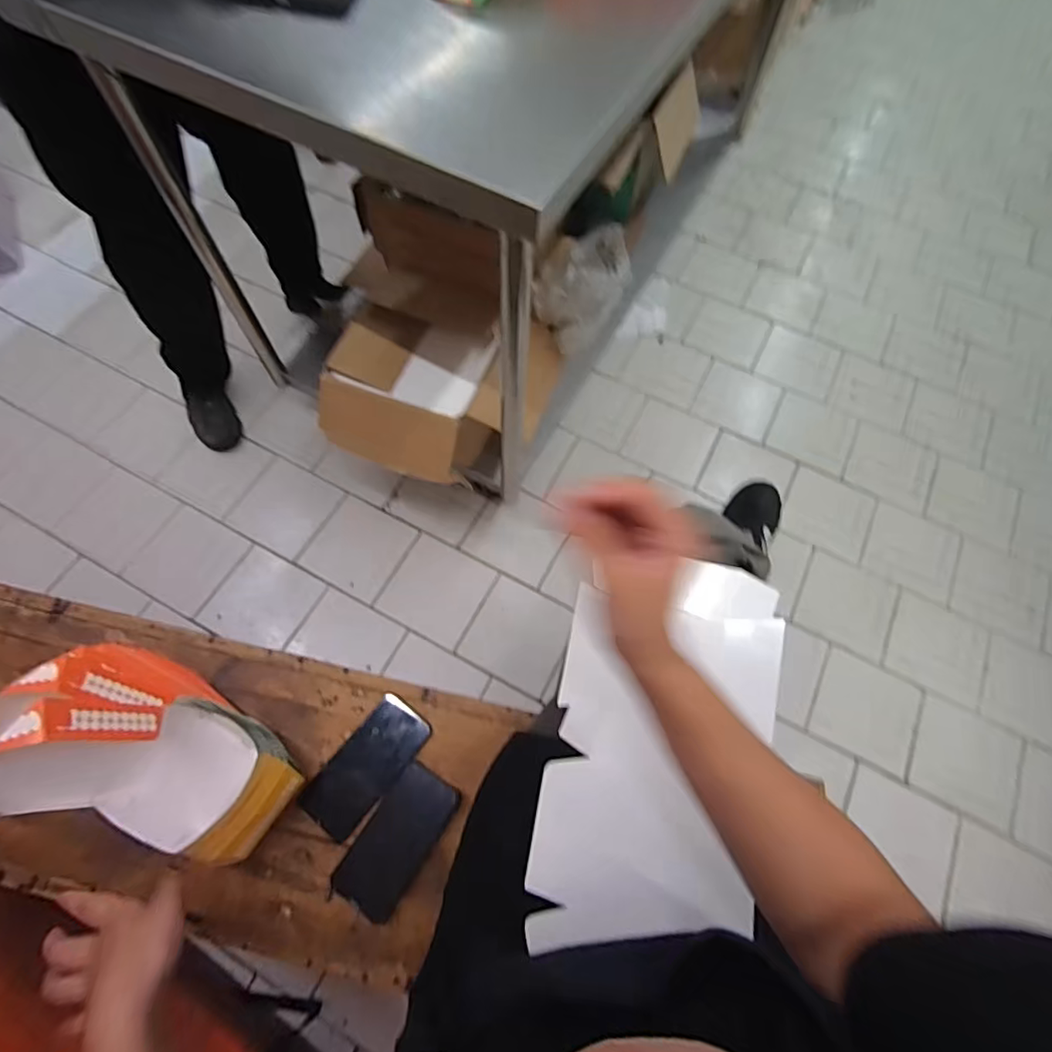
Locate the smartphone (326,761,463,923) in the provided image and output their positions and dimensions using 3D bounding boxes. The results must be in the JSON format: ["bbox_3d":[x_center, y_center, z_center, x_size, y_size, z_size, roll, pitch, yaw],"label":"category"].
[{"bbox_3d":[-0.144,0.350,0.620,0.076,0.005,0.152,31,68,12],"label":"smartphone"}]

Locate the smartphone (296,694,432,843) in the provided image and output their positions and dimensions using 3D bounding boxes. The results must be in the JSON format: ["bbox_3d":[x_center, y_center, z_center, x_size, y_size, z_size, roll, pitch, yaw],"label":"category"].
[{"bbox_3d":[-0.186,0.281,0.653,0.076,0.007,0.157,34,69,13],"label":"smartphone"}]

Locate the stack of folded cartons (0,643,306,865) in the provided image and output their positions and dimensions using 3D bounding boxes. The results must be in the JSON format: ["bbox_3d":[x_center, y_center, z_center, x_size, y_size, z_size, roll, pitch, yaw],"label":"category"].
[{"bbox_3d":[-0.352,0.230,0.533,0.207,0.253,0.132,29,68,11],"label":"stack of folded cartons"}]

